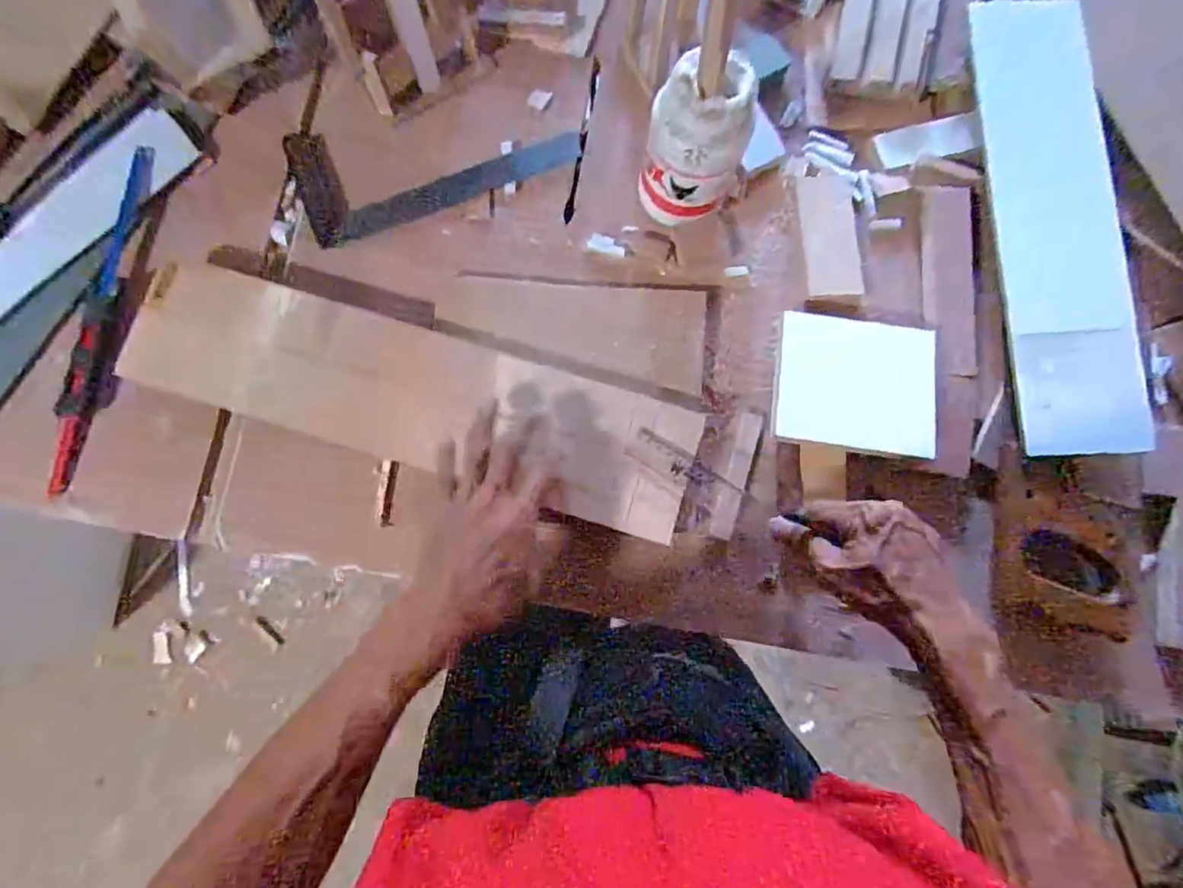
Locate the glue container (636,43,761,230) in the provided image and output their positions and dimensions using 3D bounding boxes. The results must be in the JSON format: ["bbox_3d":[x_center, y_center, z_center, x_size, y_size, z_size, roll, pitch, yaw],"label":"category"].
[{"bbox_3d":[0.082,-0.238,0.469,0.080,0.135,0.068,25,83,2],"label":"glue container"}]

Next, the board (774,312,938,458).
[{"bbox_3d":[0.221,-0.051,0.484,0.129,0.008,0.109,8,80,2],"label":"board"}]

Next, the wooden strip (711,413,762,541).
[{"bbox_3d":[0.122,0.024,0.487,0.022,0.009,0.111,19,82,1],"label":"wooden strip"}]

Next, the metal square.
[{"bbox_3d":[-0.143,-0.269,0.530,0.249,0.022,0.102,-24,84,-4],"label":"metal square"}]

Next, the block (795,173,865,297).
[{"bbox_3d":[0.218,-0.192,0.528,0.052,0.010,0.117,-3,83,-2],"label":"block"}]

